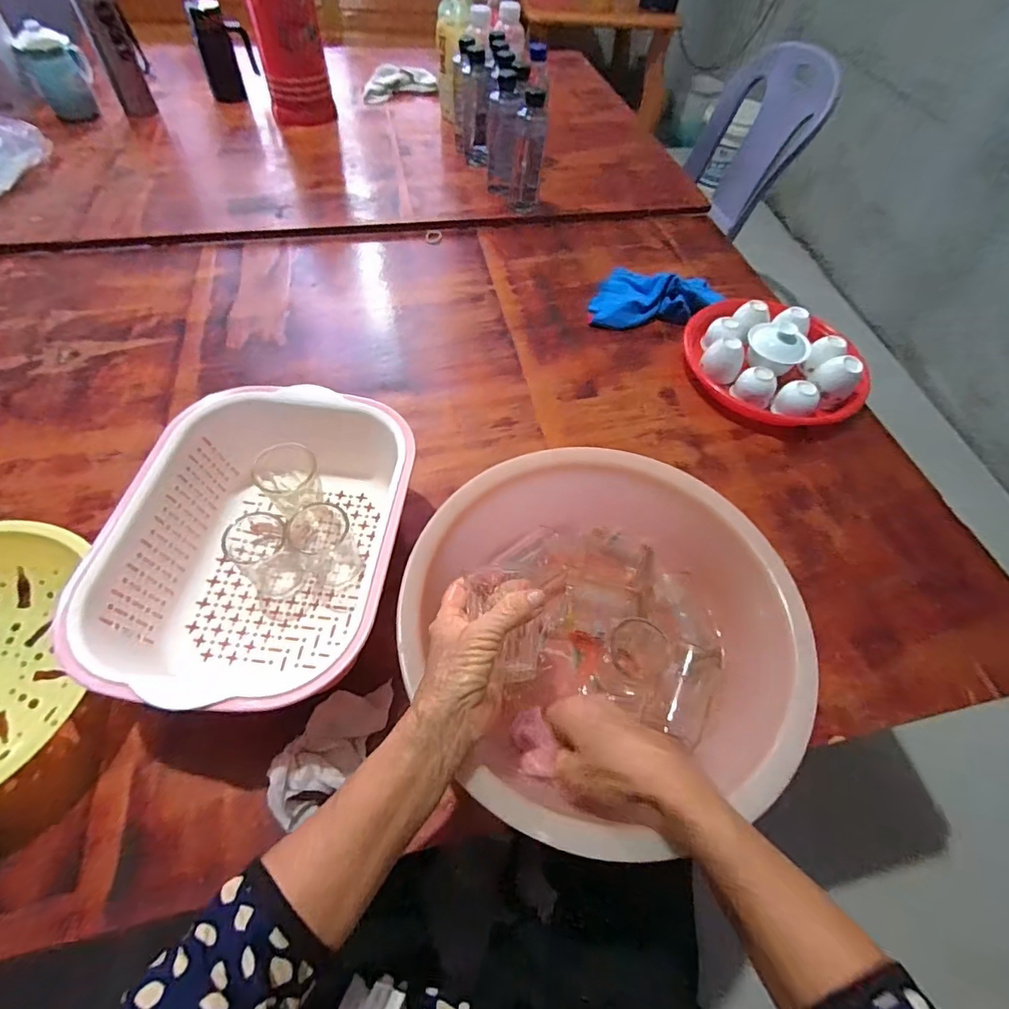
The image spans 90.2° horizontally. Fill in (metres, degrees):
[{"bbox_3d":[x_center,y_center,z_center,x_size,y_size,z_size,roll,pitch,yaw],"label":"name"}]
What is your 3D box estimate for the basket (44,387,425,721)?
[{"bbox_3d":[-0.213,0.039,0.479,0.234,0.118,0.308,7,57,1],"label":"basket"}]

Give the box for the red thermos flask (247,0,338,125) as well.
[{"bbox_3d":[-0.427,-0.925,0.941,0.142,0.335,0.117,-14,60,-12],"label":"red thermos flask"}]

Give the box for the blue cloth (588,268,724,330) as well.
[{"bbox_3d":[0.235,-0.324,0.778,0.182,0.041,0.143,16,58,6],"label":"blue cloth"}]

